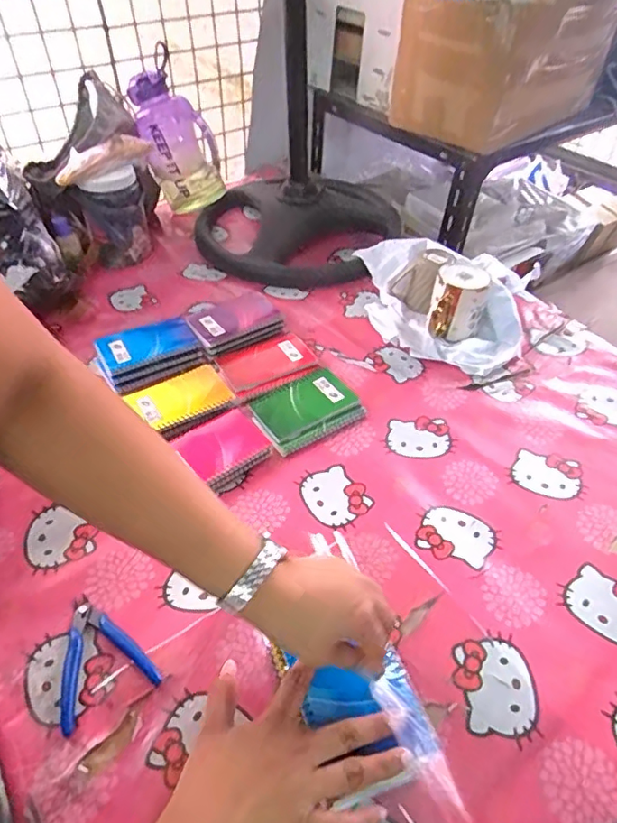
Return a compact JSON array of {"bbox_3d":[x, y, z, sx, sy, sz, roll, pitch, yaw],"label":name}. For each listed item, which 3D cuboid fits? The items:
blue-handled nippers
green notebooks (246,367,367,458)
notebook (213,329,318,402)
[{"bbox_3d":[-0.202,0.232,0.488,0.117,0.009,0.082,31,53,26],"label":"blue-handled nippers"},{"bbox_3d":[-0.004,-0.004,0.723,0.136,0.013,0.104,-26,52,-24],"label":"green notebooks"},{"bbox_3d":[-0.061,-0.074,0.791,0.138,0.008,0.096,-27,52,-24],"label":"notebook"}]

